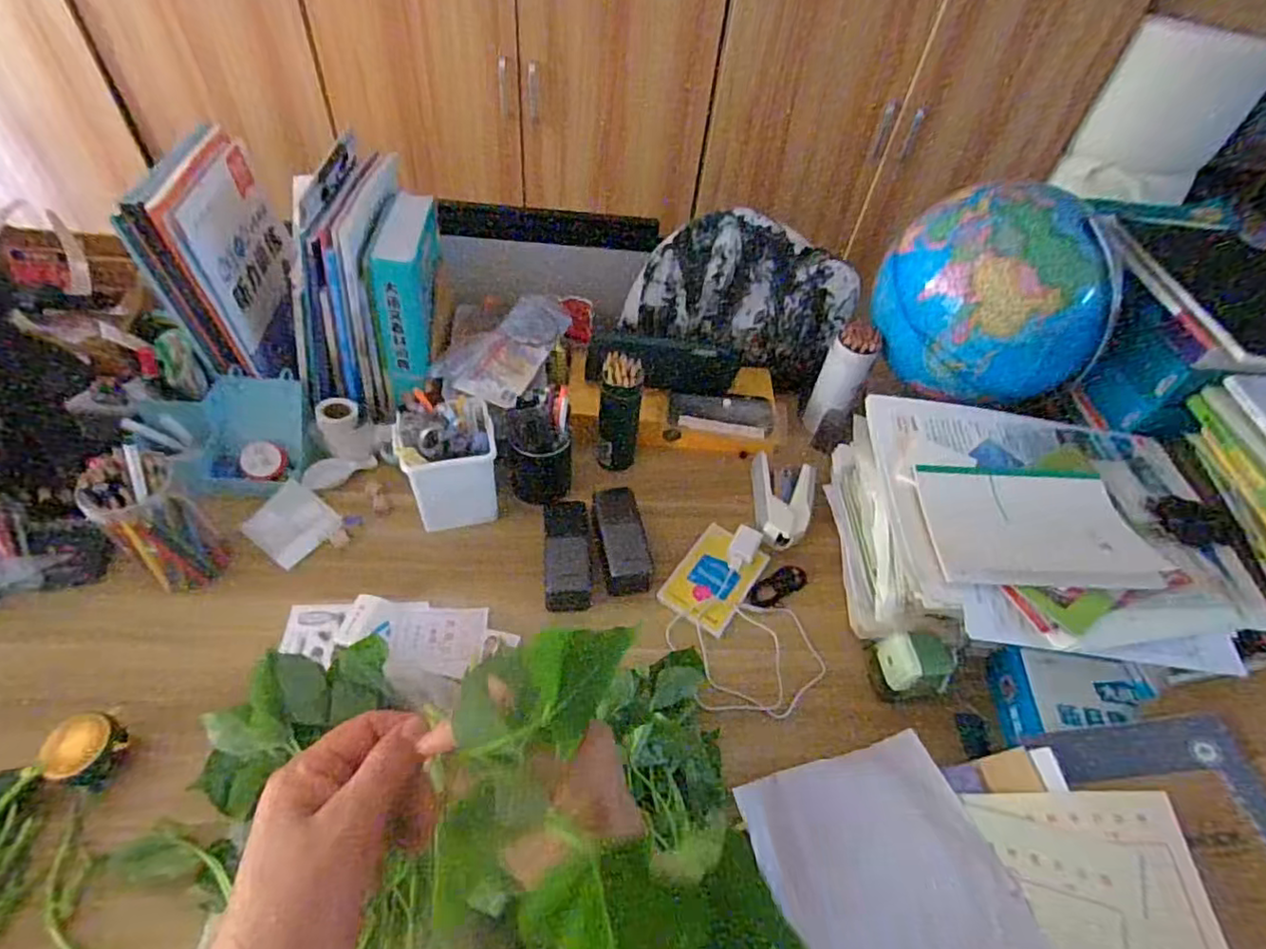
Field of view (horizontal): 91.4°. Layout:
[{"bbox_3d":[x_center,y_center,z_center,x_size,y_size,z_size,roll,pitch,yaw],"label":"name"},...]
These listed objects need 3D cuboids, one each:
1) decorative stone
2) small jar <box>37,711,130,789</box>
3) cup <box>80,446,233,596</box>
[{"bbox_3d":[0.158,-0.254,0.910,0.314,0.229,0.081,14,51,5],"label":"decorative stone"},{"bbox_3d":[-0.497,0.249,0.563,0.056,0.030,0.057,3,50,-4],"label":"small jar"},{"bbox_3d":[-0.499,0.052,0.654,0.067,0.163,0.076,33,55,19],"label":"cup"}]

